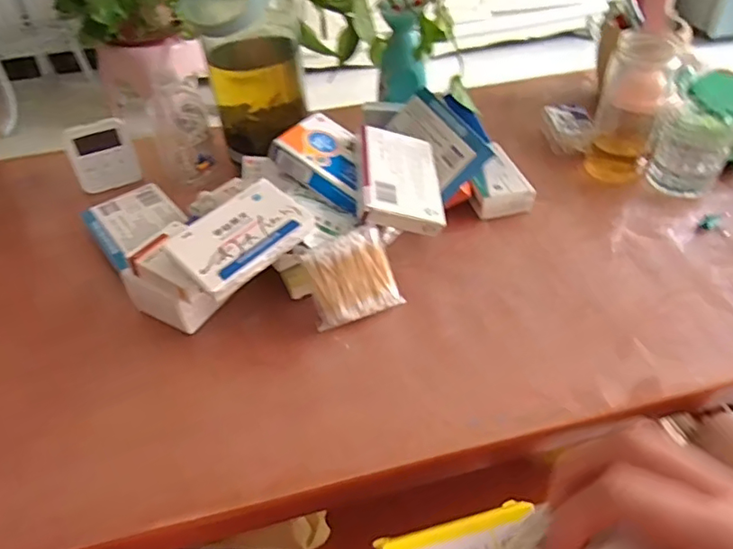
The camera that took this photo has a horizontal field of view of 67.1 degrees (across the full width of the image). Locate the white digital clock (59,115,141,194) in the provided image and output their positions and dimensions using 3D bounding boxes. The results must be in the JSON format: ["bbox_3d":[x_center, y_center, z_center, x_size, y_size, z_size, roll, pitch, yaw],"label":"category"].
[{"bbox_3d":[-0.331,-0.150,0.696,0.073,0.081,0.018,-23,34,-21],"label":"white digital clock"}]

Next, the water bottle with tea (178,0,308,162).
[{"bbox_3d":[-0.133,-0.259,0.624,0.113,0.240,0.120,-12,44,-9],"label":"water bottle with tea"}]

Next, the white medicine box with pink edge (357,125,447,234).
[{"bbox_3d":[0.031,-0.097,0.549,0.081,0.016,0.123,9,52,-16],"label":"white medicine box with pink edge"}]

